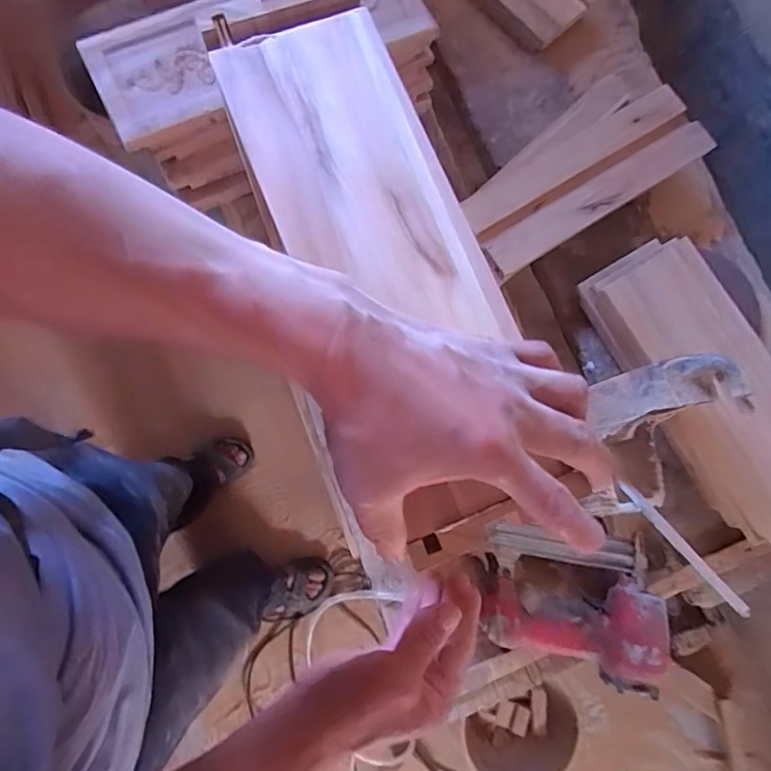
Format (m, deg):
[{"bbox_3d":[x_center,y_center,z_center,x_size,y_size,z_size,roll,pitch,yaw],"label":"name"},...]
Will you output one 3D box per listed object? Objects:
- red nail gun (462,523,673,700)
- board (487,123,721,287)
[{"bbox_3d":[0.207,0.251,0.608,0.208,0.059,0.162,5,79,-4],"label":"red nail gun"},{"bbox_3d":[0.283,-0.250,0.698,0.361,0.018,0.056,-33,83,-10],"label":"board"}]

